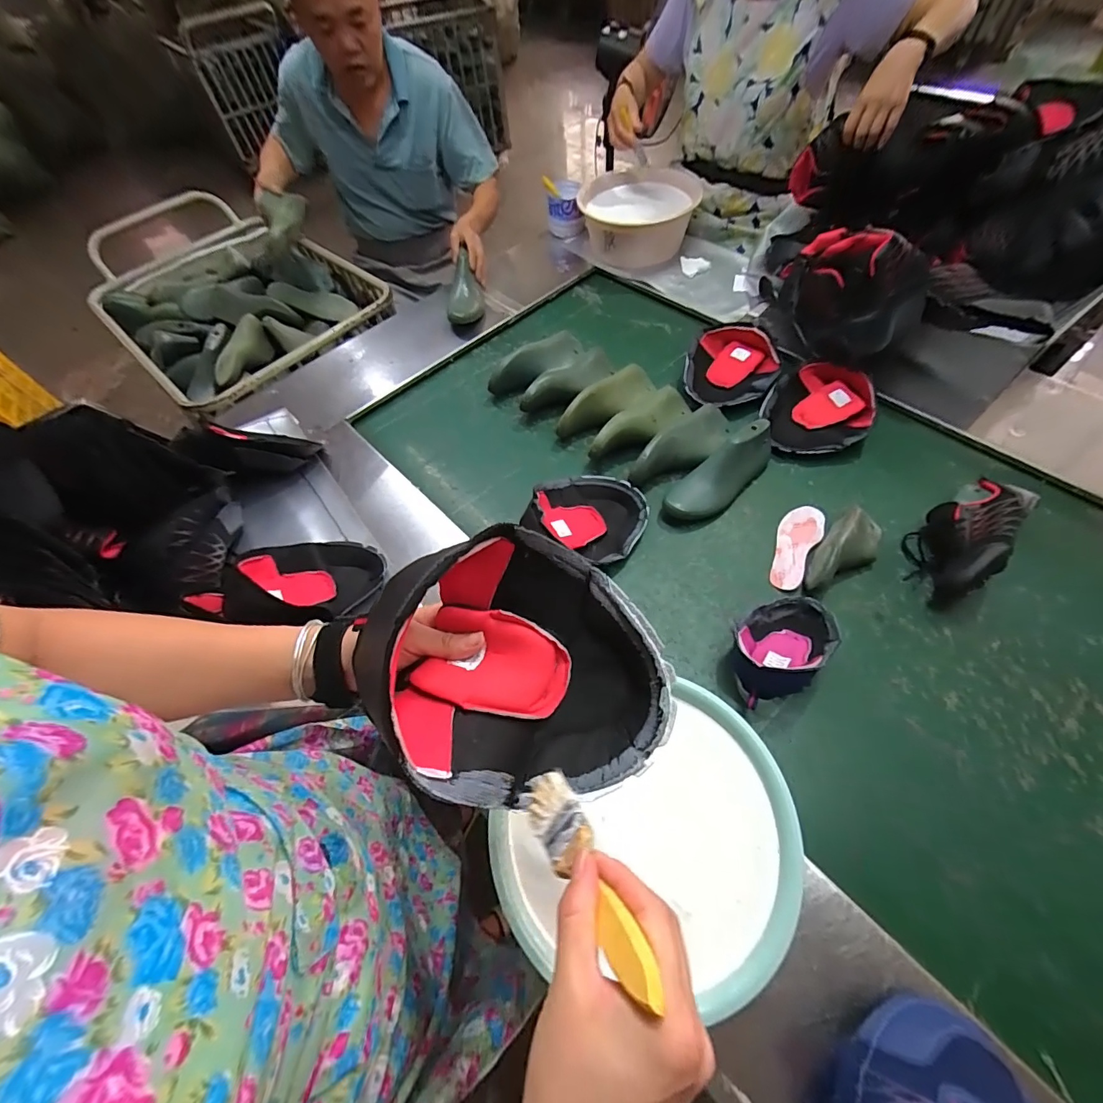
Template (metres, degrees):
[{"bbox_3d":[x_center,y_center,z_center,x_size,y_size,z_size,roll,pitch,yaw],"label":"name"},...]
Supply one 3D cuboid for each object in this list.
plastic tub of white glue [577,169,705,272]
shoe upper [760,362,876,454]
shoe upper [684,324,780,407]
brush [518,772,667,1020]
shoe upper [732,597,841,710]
[{"bbox_3d":[0.233,-0.912,1.270,0.296,0.150,0.292,-2,58,3],"label":"plastic tub of white glue"},{"bbox_3d":[0.510,-0.272,0.892,0.180,0.079,0.188,-2,58,3],"label":"shoe upper"},{"bbox_3d":[0.370,-0.378,0.962,0.172,0.064,0.217,9,59,10],"label":"shoe upper"},{"bbox_3d":[0.018,0.182,0.267,0.035,0.148,0.025,-30,104,-14],"label":"brush"},{"bbox_3d":[0.336,0.127,0.659,0.178,0.086,0.118,-25,60,-12],"label":"shoe upper"}]

